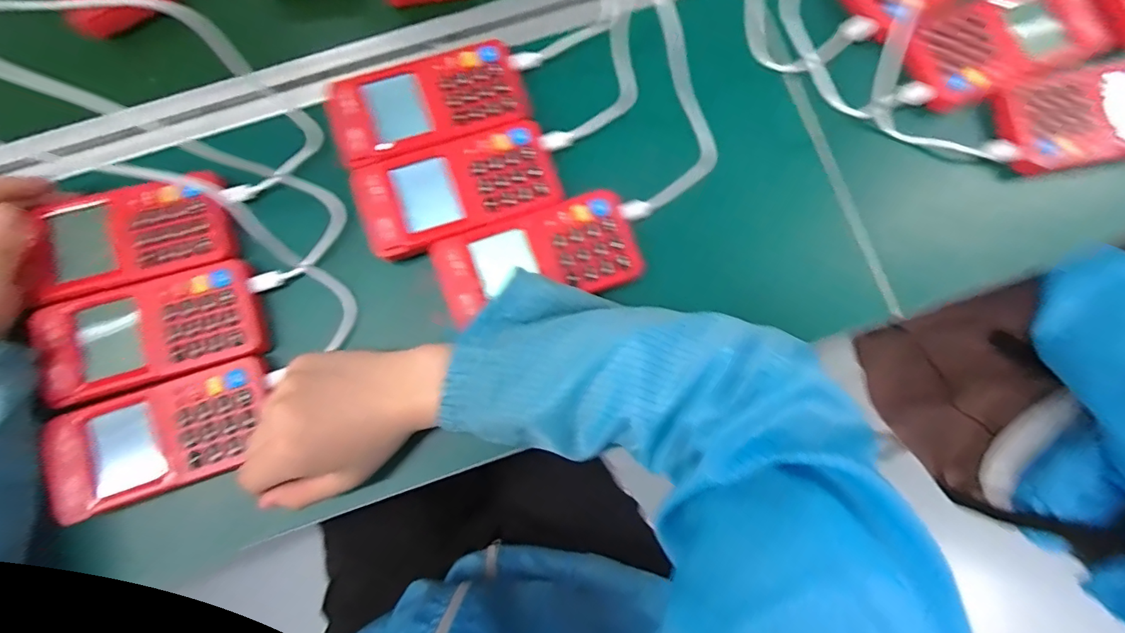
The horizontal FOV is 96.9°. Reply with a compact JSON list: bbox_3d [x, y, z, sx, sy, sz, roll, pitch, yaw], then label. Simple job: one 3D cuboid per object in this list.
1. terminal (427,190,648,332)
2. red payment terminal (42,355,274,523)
[{"bbox_3d":[-0.015,-0.039,0.351,0.142,0.019,0.068,-20,82,-3],"label":"terminal"},{"bbox_3d":[-0.259,0.078,0.323,0.133,0.012,0.067,-19,77,-5],"label":"red payment terminal"}]

